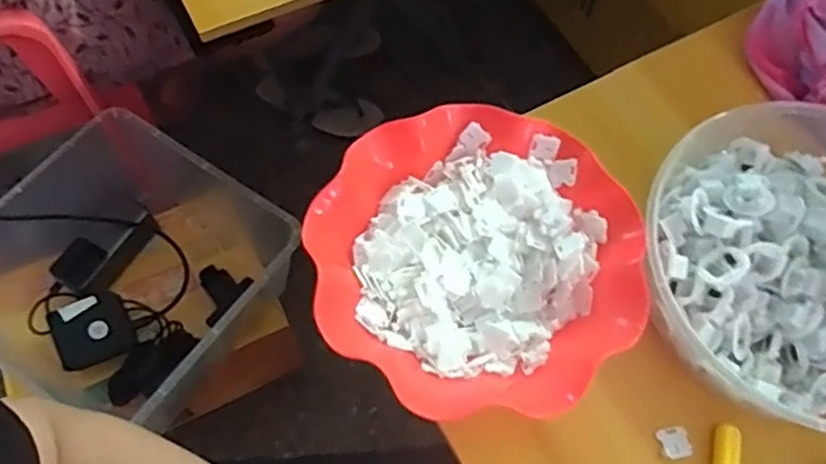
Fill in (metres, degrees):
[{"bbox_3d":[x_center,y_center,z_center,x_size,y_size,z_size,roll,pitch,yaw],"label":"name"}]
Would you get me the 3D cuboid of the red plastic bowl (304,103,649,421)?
[{"bbox_3d":[0.043,0.019,0.474,0.215,0.058,0.215,1,64,-2],"label":"red plastic bowl"}]

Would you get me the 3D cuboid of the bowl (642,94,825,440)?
[{"bbox_3d":[0.284,0.018,0.476,0.235,0.072,0.224,1,64,-2],"label":"bowl"}]

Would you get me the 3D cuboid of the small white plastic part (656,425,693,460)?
[{"bbox_3d":[0.180,0.144,0.459,0.020,0.004,0.021,-13,66,-9],"label":"small white plastic part"}]

